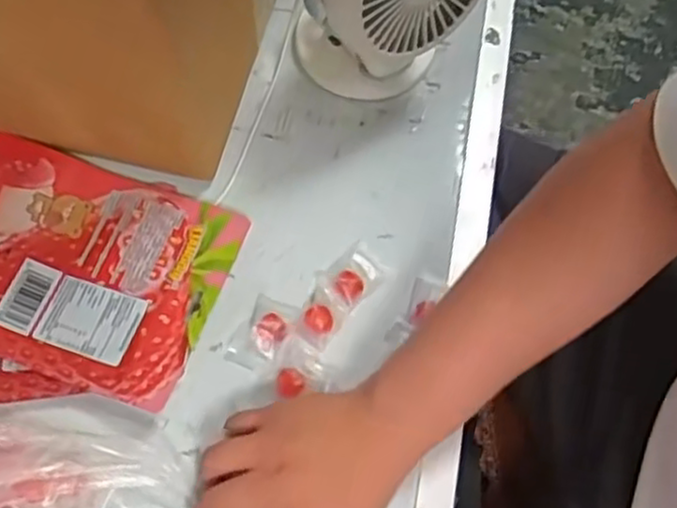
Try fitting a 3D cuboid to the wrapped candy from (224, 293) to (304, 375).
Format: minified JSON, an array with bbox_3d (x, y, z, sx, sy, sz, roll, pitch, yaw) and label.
[{"bbox_3d":[-0.052,0.056,0.515,0.035,0.011,0.056,29,70,9],"label":"wrapped candy"}]

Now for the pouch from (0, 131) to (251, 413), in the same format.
[{"bbox_3d":[-0.190,0.007,0.522,0.211,0.024,0.154,18,68,5],"label":"pouch"}]

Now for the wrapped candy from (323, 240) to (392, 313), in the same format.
[{"bbox_3d":[0.011,0.015,0.529,0.048,0.011,0.036,-42,75,-17],"label":"wrapped candy"}]

